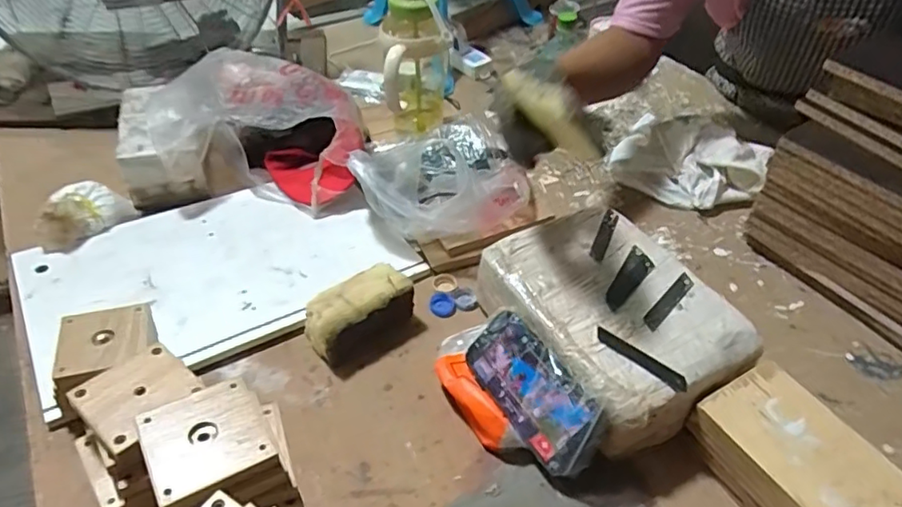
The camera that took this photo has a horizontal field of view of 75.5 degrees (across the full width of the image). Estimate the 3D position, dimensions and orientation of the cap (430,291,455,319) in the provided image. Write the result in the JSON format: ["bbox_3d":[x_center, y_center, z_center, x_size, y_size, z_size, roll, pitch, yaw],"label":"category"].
[{"bbox_3d":[-0.011,0.067,0.749,0.031,0.010,0.035,3,44,2],"label":"cap"}]

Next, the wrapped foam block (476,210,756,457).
[{"bbox_3d":[0.176,0.077,0.672,0.201,0.096,0.267,-22,49,-23],"label":"wrapped foam block"}]

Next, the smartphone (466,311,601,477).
[{"bbox_3d":[0.081,0.140,0.599,0.014,0.084,0.167,14,26,-49],"label":"smartphone"}]

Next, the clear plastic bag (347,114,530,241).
[{"bbox_3d":[-0.012,-0.113,0.839,0.233,0.125,0.187,3,44,2],"label":"clear plastic bag"}]

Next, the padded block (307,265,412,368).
[{"bbox_3d":[-0.105,0.070,0.689,0.125,0.064,0.061,-30,52,-28],"label":"padded block"}]

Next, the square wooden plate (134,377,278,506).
[{"bbox_3d":[-0.183,0.136,0.433,0.080,0.013,0.079,-23,49,-23],"label":"square wooden plate"}]

